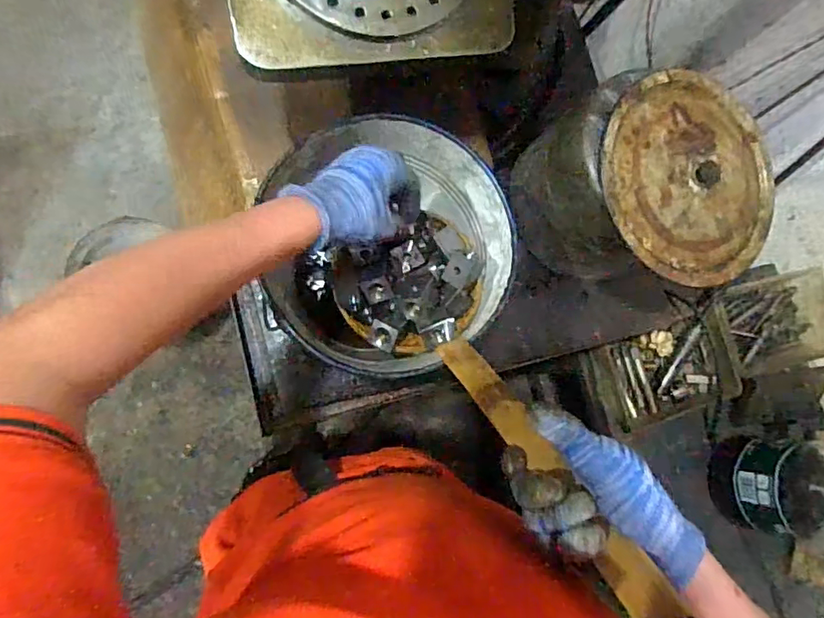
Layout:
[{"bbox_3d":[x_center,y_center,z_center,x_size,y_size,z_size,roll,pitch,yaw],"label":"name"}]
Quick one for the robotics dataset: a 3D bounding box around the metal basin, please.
[{"bbox_3d":[-0.023,-0.060,0.524,0.238,0.082,0.233,1,81,-5],"label":"metal basin"}]

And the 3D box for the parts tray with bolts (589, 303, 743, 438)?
[{"bbox_3d":[0.477,0.121,1.007,0.282,0.068,0.169,-18,83,-7],"label":"parts tray with bolts"}]

